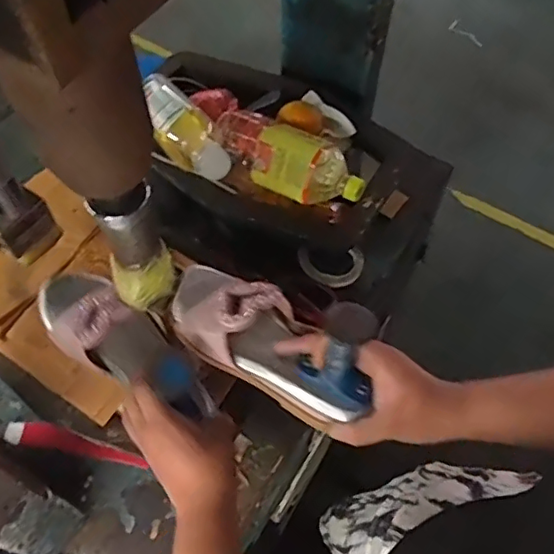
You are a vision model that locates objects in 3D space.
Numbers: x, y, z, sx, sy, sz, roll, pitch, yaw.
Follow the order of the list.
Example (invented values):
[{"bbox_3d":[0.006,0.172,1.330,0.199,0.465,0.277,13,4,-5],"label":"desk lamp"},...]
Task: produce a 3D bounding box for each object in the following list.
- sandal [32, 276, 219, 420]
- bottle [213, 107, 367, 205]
[{"bbox_3d":[-0.160,0.069,0.600,0.227,0.056,0.081,33,61,15],"label":"sandal"},{"bbox_3d":[0.016,-0.166,0.775,0.228,0.065,0.090,26,62,14],"label":"bottle"}]

